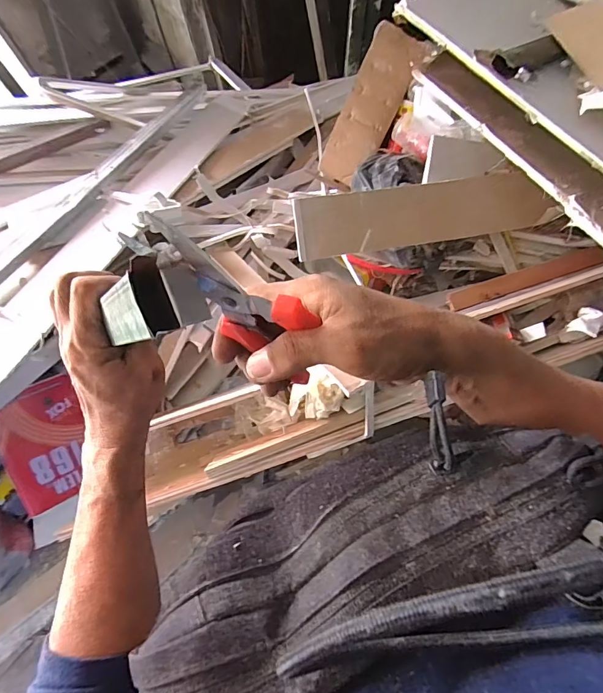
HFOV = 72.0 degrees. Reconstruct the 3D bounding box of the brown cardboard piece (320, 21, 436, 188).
[{"bbox_3d":[0.138,-0.485,0.852,0.110,0.036,0.291,32,110,10],"label":"brown cardboard piece"}]

